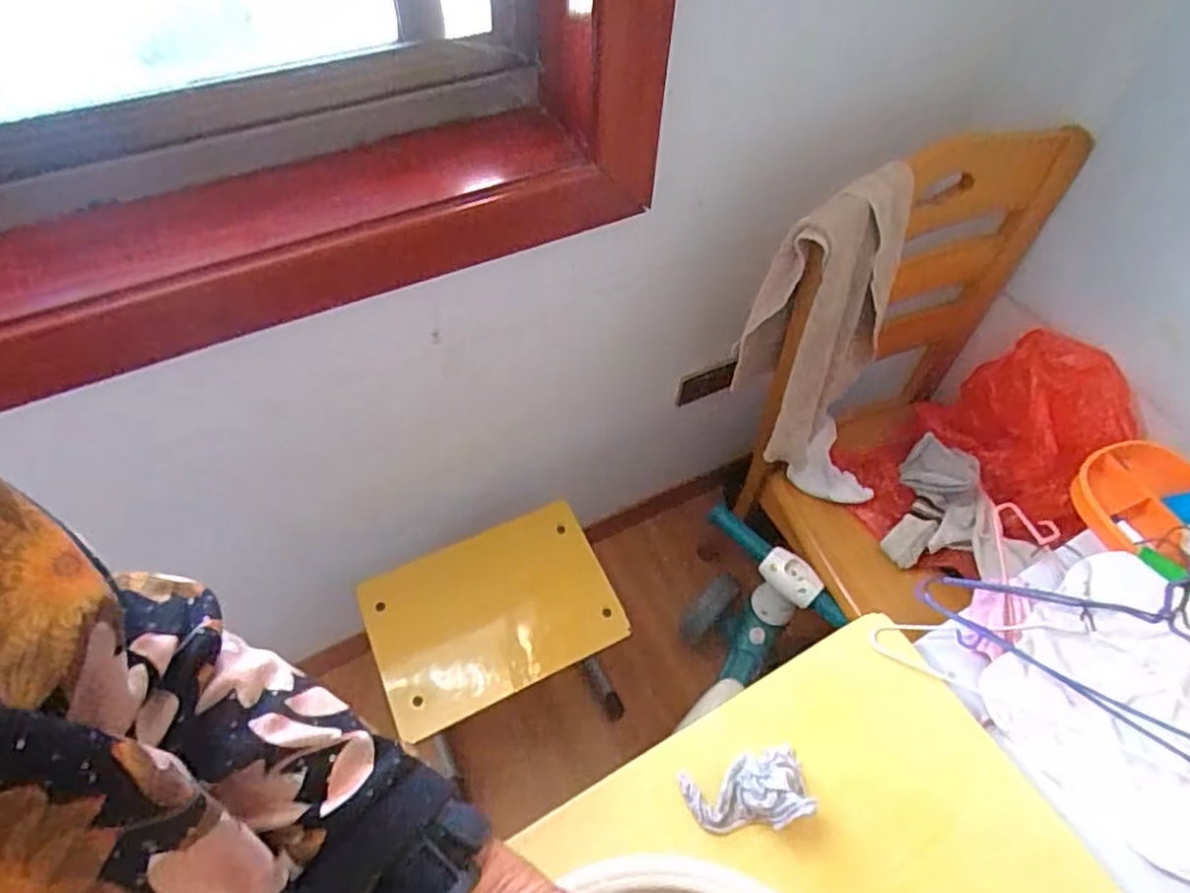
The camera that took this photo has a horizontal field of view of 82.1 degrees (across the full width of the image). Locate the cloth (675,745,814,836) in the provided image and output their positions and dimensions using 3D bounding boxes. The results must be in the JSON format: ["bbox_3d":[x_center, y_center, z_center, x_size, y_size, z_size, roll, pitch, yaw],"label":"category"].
[{"bbox_3d":[0.126,0.278,0.547,0.098,0.044,0.054,-11,57,-10],"label":"cloth"}]

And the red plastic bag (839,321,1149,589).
[{"bbox_3d":[0.530,0.002,0.948,0.284,0.233,0.273,-27,61,-19],"label":"red plastic bag"}]

